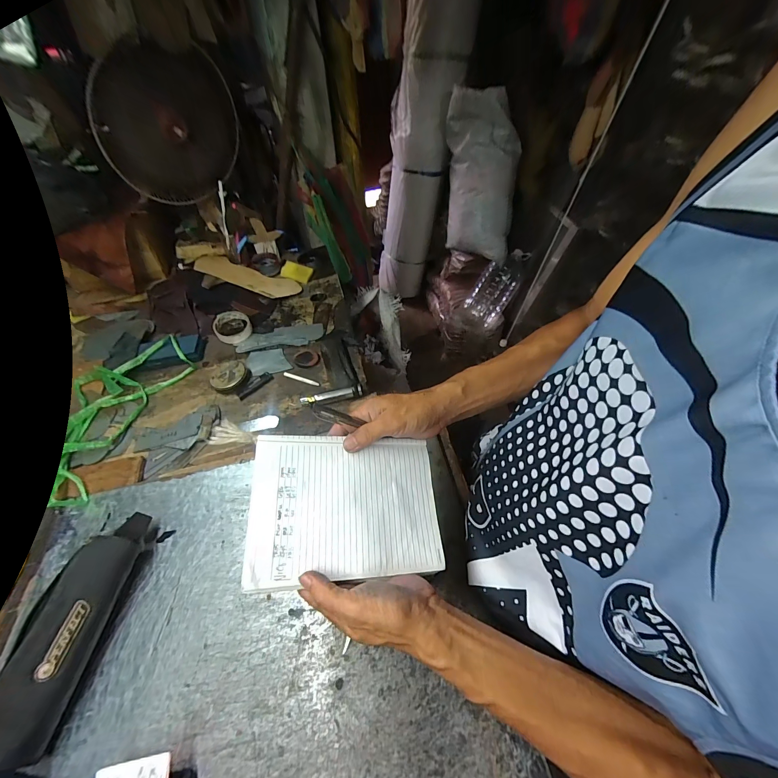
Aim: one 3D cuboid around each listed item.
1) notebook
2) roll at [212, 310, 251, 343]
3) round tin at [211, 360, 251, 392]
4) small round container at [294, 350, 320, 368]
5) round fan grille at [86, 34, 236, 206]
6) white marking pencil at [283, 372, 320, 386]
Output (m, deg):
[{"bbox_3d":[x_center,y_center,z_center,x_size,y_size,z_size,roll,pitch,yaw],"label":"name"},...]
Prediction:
[{"bbox_3d":[-0.042,0.120,0.351,0.195,0.007,0.142,3,61,-16],"label":"notebook"},{"bbox_3d":[-0.392,-0.158,0.819,0.086,0.031,0.099,-29,56,-19],"label":"roll"},{"bbox_3d":[-0.339,-0.024,0.704,0.078,0.028,0.071,-3,51,4],"label":"round tin"},{"bbox_3d":[-0.183,-0.068,0.731,0.062,0.007,0.051,25,58,24],"label":"small round container"},{"bbox_3d":[-0.622,-0.738,0.944,0.402,0.363,0.095,-4,51,3],"label":"round fan grille"},{"bbox_3d":[-0.188,-0.021,0.697,0.086,0.005,0.011,17,55,19],"label":"white marking pencil"}]

